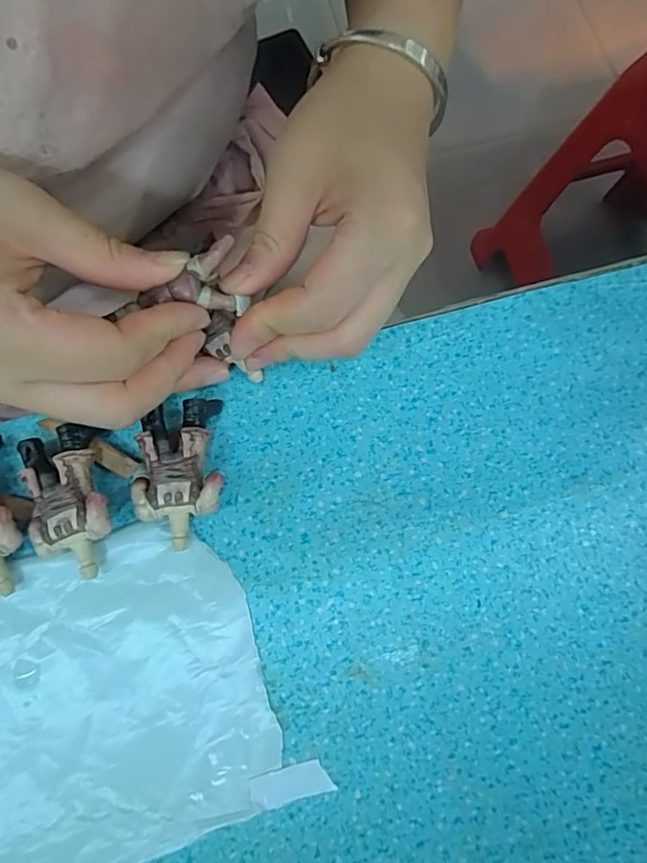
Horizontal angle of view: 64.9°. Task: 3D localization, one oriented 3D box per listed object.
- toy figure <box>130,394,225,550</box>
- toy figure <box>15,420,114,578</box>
[{"bbox_3d":[-0.059,0.017,0.209,0.035,0.018,0.057,-4,77,-3],"label":"toy figure"},{"bbox_3d":[-0.100,0.028,0.203,0.031,0.021,0.057,-12,77,-5],"label":"toy figure"}]

